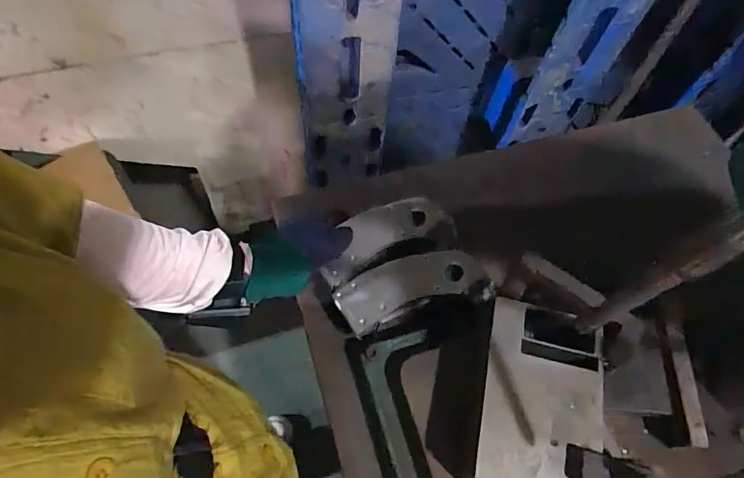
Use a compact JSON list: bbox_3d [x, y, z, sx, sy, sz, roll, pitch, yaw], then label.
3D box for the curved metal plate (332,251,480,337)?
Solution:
[{"bbox_3d":[0.042,0.056,0.567,0.171,0.009,0.070,-22,74,1],"label":"curved metal plate"}]

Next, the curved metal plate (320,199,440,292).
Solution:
[{"bbox_3d":[0.003,-0.005,0.590,0.165,0.017,0.069,-35,69,-9],"label":"curved metal plate"}]

